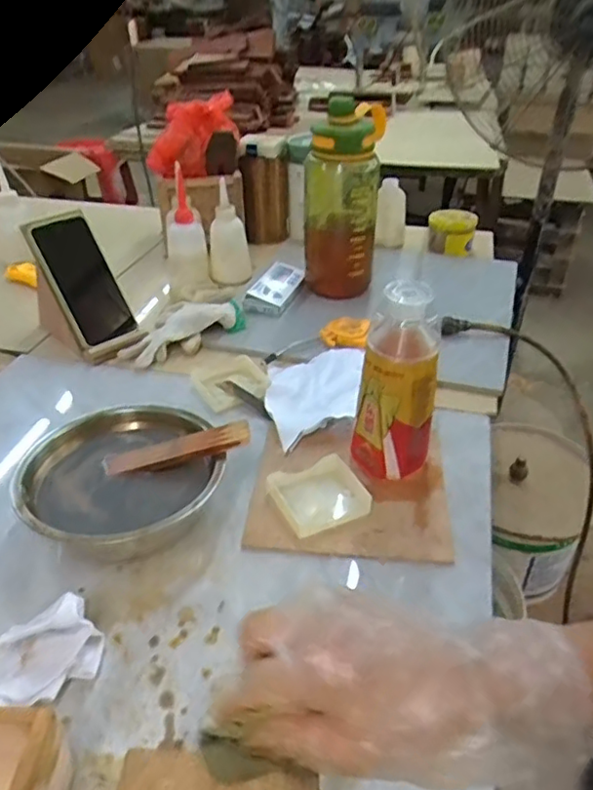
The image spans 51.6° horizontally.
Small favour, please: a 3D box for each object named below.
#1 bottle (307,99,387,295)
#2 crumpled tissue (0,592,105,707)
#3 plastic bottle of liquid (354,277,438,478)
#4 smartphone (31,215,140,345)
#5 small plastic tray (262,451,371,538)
[{"bbox_3d":[0.065,-0.266,0.868,0.105,0.243,0.106,2,35,4],"label":"bottle"},{"bbox_3d":[-0.182,0.177,0.421,0.090,0.044,0.063,-26,42,-32],"label":"crumpled tissue"},{"bbox_3d":[0.092,-0.013,0.565,0.068,0.180,0.075,5,35,9],"label":"plastic bottle of liquid"},{"bbox_3d":[-0.272,-0.149,0.797,0.072,0.160,0.013,-32,10,-37],"label":"smartphone"},{"bbox_3d":[0.020,0.090,0.557,0.079,0.023,0.066,-16,37,-21],"label":"small plastic tray"}]

